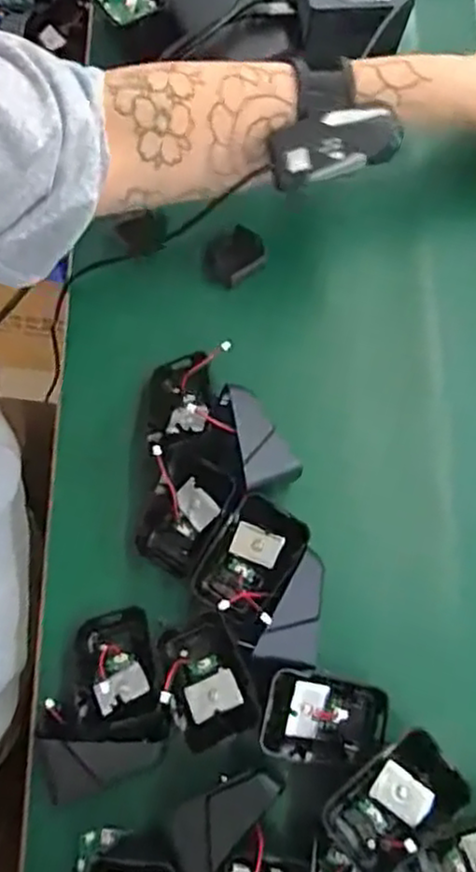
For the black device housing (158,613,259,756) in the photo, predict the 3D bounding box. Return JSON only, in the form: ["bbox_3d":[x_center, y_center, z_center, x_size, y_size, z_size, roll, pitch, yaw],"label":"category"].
[{"bbox_3d":[-0.019,0.133,0.373,0.044,0.027,0.063,-21,70,-10],"label":"black device housing"}]

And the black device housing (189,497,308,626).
[{"bbox_3d":[0.007,0.070,0.391,0.048,0.026,0.069,28,103,11],"label":"black device housing"}]

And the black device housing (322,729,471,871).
[{"bbox_3d":[0.078,0.186,0.351,0.069,0.023,0.042,-34,73,-14],"label":"black device housing"}]

